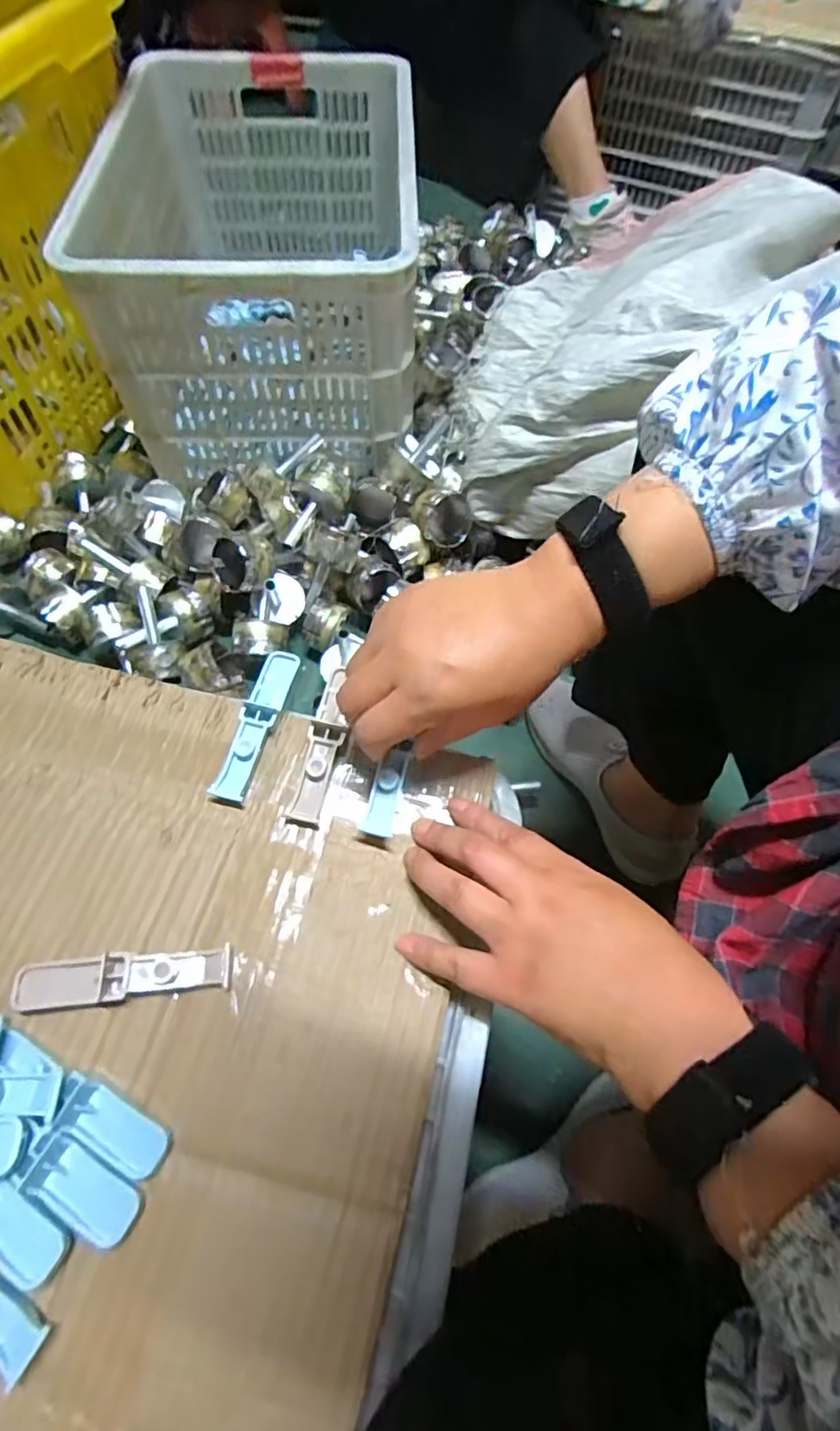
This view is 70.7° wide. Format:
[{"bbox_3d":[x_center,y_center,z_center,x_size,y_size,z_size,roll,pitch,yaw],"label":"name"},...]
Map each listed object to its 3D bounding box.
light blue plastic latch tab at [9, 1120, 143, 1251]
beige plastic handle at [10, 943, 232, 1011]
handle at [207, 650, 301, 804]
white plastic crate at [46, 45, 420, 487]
[{"bbox_3d":[-0.141,0.196,0.246,0.053,0.010,0.022,28,65,12],"label":"light blue plastic latch tab"},{"bbox_3d":[-0.141,0.125,0.284,0.096,0.010,0.020,-4,63,-4],"label":"beige plastic handle"},{"bbox_3d":[-0.097,0.004,0.354,0.020,0.015,0.100,13,63,5],"label":"handle"},{"bbox_3d":[-0.196,-0.609,0.777,0.356,0.230,0.538,-1,63,-2],"label":"white plastic crate"}]

